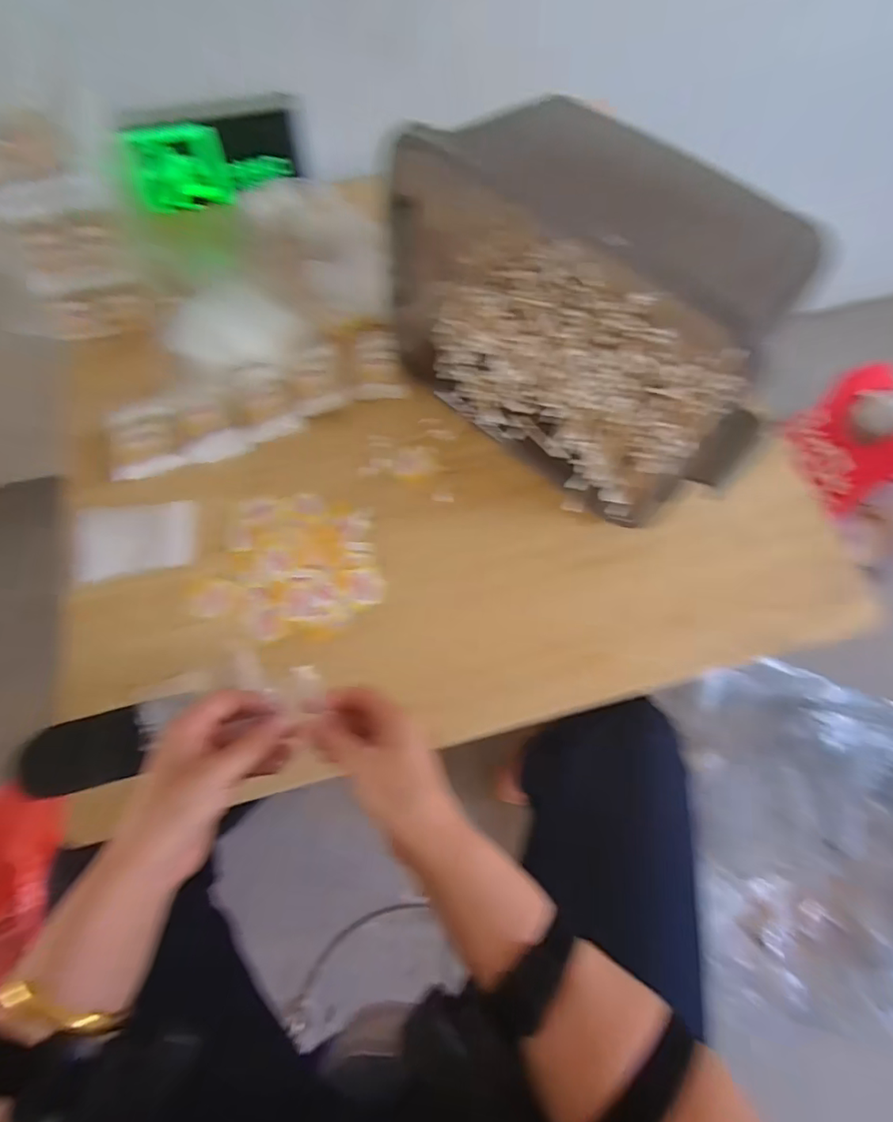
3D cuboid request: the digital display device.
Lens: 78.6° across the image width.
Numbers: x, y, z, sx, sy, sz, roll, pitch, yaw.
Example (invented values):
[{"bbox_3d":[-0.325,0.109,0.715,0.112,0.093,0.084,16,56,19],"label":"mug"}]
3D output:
[{"bbox_3d":[-0.290,-0.517,0.698,0.211,0.100,0.032,-19,68,-8],"label":"digital display device"}]

